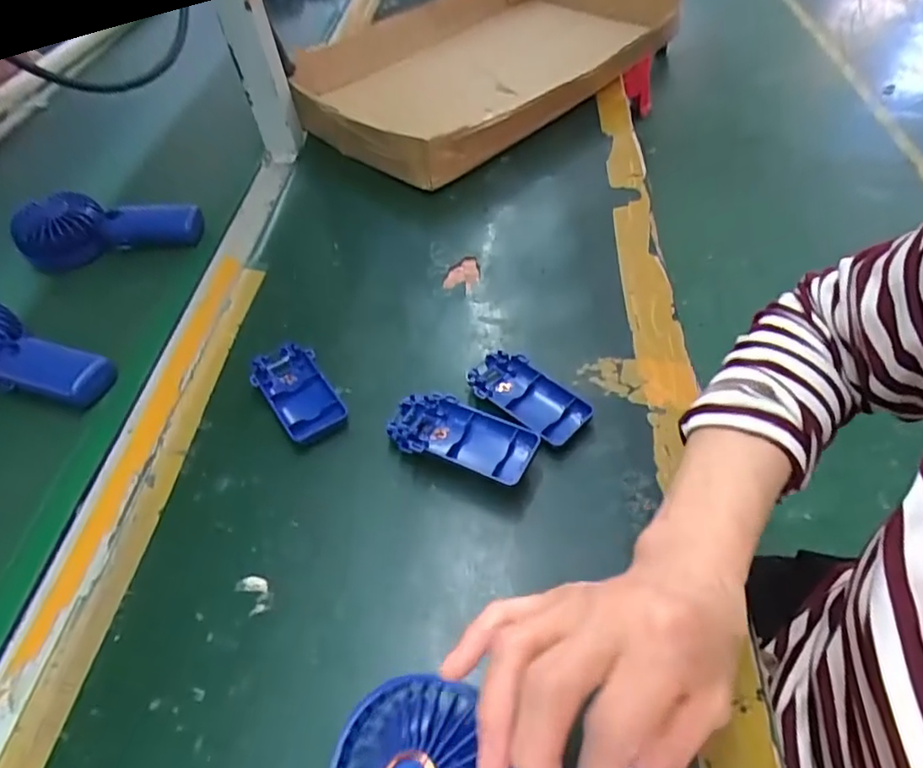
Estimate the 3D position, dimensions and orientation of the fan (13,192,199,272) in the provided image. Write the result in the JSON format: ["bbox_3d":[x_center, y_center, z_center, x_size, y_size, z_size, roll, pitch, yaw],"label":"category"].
[{"bbox_3d":[-0.363,-0.165,0.621,0.183,0.055,0.056,-3,49,2],"label":"fan"}]

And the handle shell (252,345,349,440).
[{"bbox_3d":[-0.126,0.007,0.458,0.048,0.018,0.090,-25,52,-16],"label":"handle shell"}]

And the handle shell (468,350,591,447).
[{"bbox_3d":[0.049,0.009,0.441,0.090,0.014,0.049,29,58,26],"label":"handle shell"}]

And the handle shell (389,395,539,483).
[{"bbox_3d":[-0.002,0.039,0.412,0.104,0.026,0.048,18,53,19],"label":"handle shell"}]

